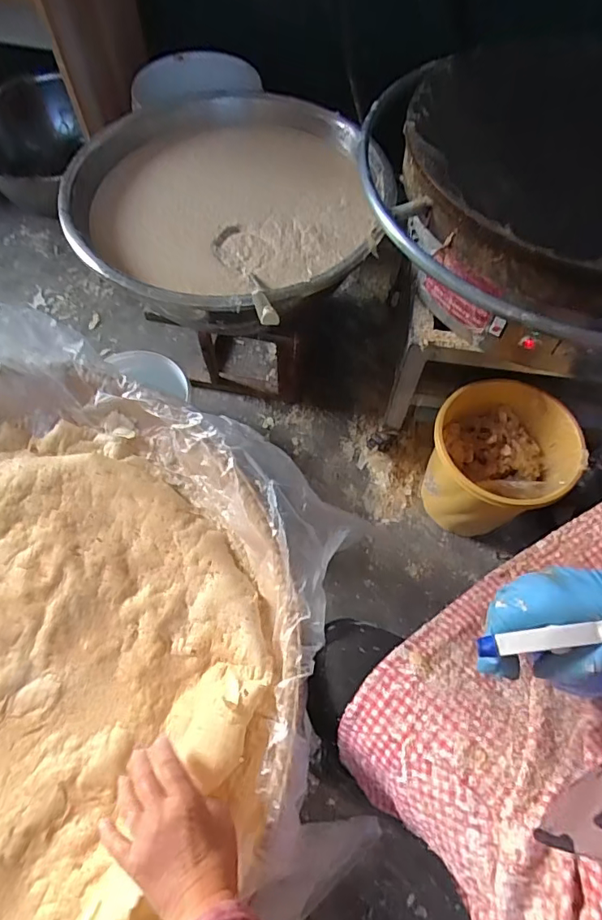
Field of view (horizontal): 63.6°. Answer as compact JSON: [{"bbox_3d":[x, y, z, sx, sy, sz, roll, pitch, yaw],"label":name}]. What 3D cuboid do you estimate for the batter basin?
[{"bbox_3d":[-0.140,-0.484,0.936,0.581,0.135,0.581,0,63,0],"label":"batter basin"}]

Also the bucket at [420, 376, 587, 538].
[{"bbox_3d":[0.358,0.017,0.938,0.229,0.276,0.230,0,63,0],"label":"bucket"}]

